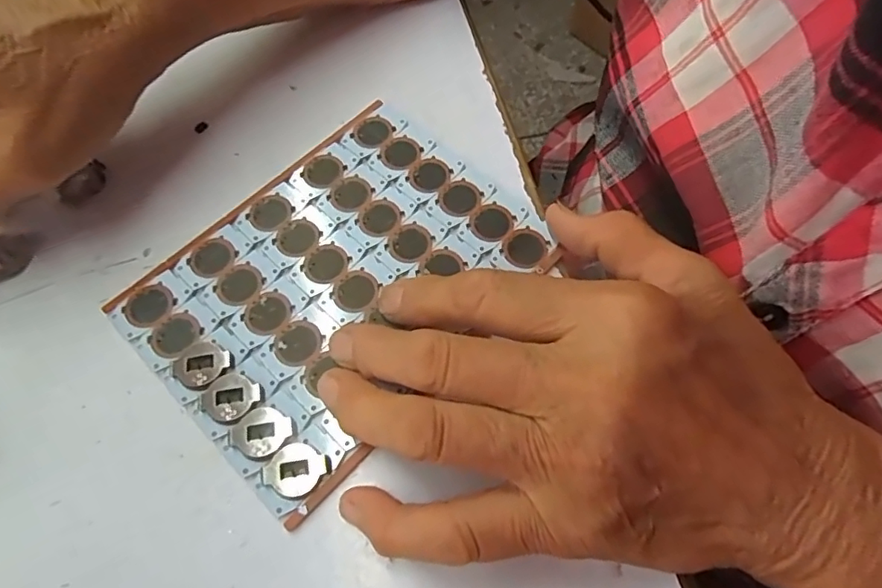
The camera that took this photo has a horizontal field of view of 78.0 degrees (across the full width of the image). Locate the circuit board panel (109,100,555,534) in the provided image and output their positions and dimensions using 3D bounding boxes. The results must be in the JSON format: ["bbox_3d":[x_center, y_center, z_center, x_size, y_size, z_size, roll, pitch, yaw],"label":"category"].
[{"bbox_3d":[-0.042,-0.006,0.217,0.114,0.005,0.142,41,71,19],"label":"circuit board panel"}]

